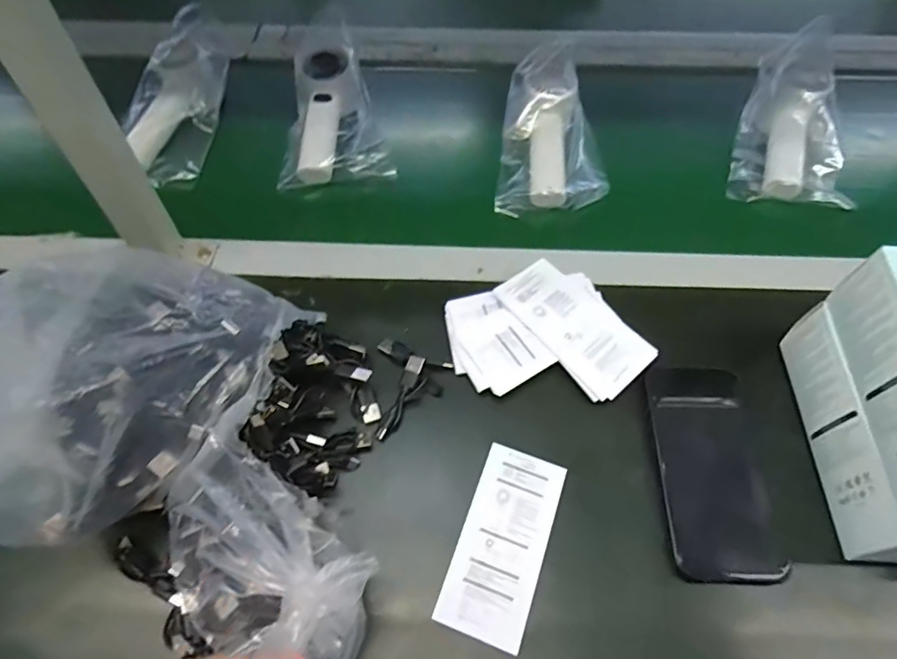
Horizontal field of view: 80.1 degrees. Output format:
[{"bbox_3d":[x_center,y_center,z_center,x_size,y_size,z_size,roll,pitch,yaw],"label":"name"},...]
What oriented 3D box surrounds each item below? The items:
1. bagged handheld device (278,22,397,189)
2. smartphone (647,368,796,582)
[{"bbox_3d":[-0.122,-0.236,0.572,0.103,0.039,0.182,-5,73,-4],"label":"bagged handheld device"},{"bbox_3d":[0.182,0.095,0.375,0.071,0.013,0.146,0,55,0],"label":"smartphone"}]

